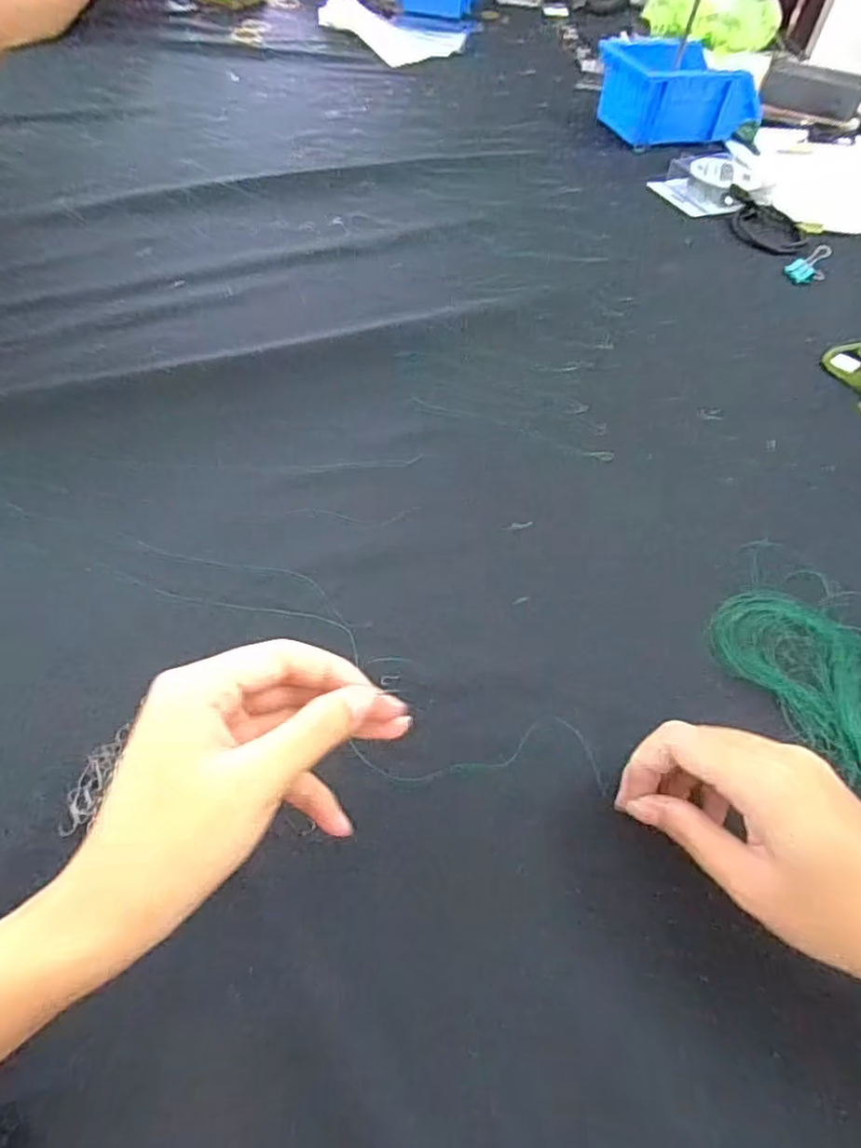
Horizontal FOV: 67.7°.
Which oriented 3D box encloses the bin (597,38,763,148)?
[{"bbox_3d":[0.311,-0.614,0.810,0.166,0.081,0.134,-22,58,-18],"label":"bin"}]

